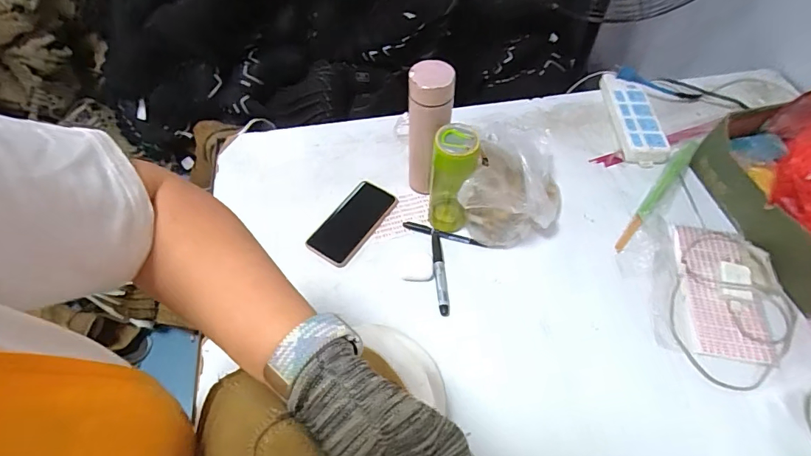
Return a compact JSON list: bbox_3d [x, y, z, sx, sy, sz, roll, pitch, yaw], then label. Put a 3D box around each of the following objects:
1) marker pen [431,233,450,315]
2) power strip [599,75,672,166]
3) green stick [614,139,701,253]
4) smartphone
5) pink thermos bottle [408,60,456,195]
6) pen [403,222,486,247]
[{"bbox_3d":[0.053,0.068,0.676,0.019,0.012,0.142,-3,56,-2],"label":"marker pen"},{"bbox_3d":[0.448,-0.222,0.855,0.080,0.029,0.245,2,56,1],"label":"power strip"},{"bbox_3d":[0.452,-0.070,0.769,0.026,0.014,0.320,37,63,22],"label":"green stick"},{"bbox_3d":[-0.087,-0.012,0.732,0.082,0.016,0.164,29,60,18],"label":"smartphone"},{"bbox_3d":[0.037,-0.142,0.687,0.067,0.232,0.059,29,61,18],"label":"pink thermos bottle"},{"bbox_3d":[0.064,0.012,0.717,0.140,0.012,0.016,15,57,10],"label":"pen"}]

